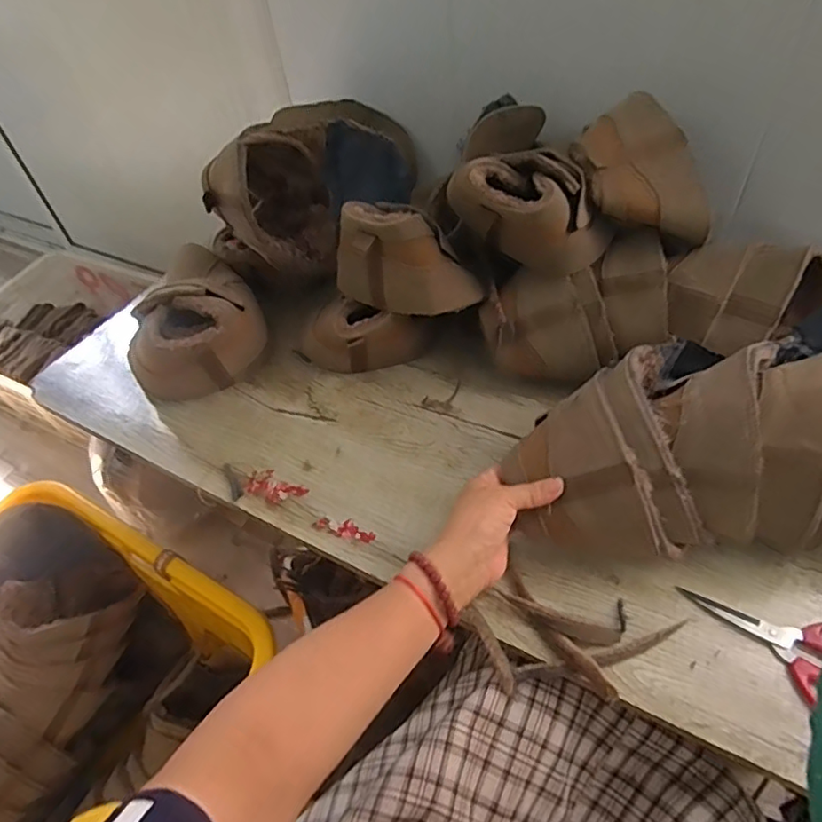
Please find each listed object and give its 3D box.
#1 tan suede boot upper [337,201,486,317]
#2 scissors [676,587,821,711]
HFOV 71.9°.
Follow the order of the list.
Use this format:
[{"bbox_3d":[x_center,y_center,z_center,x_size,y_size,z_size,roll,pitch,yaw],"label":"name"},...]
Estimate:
[{"bbox_3d":[-0.009,-0.168,0.616,0.160,0.103,0.078,23,56,23],"label":"tan suede boot upper"},{"bbox_3d":[0.325,0.195,0.466,0.182,0.014,0.088,23,56,24],"label":"scissors"}]

